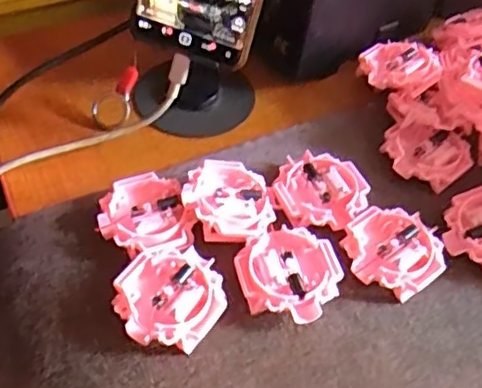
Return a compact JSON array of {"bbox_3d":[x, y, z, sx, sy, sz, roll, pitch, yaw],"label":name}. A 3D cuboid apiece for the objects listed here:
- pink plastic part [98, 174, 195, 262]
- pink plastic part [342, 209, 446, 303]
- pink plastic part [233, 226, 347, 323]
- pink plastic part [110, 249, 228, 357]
[{"bbox_3d":[-0.055,0.014,0.339,0.048,0.016,0.052,3,50,-3],"label":"pink plastic part"},{"bbox_3d":[0.083,0.033,0.337,0.050,0.014,0.051,3,50,-3],"label":"pink plastic part"},{"bbox_3d":[0.025,0.043,0.323,0.052,0.015,0.053,-9,52,-13],"label":"pink plastic part"},{"bbox_3d":[-0.036,0.053,0.308,0.051,0.016,0.052,3,50,-3],"label":"pink plastic part"}]

